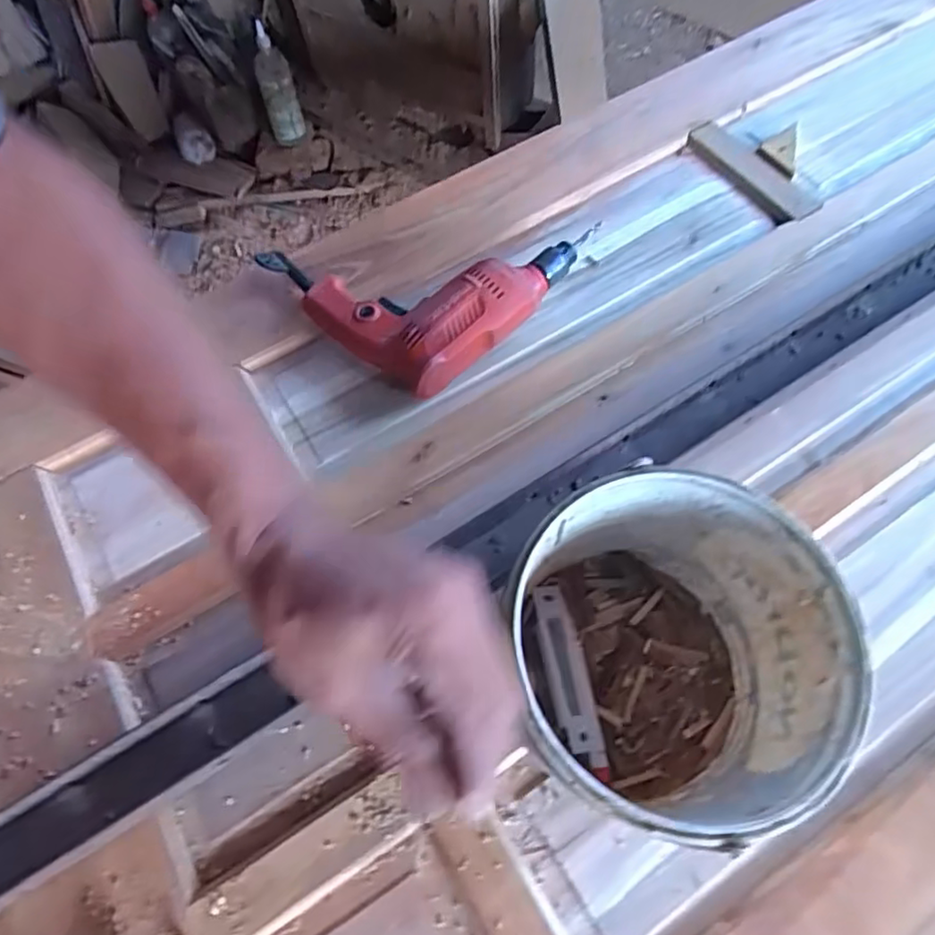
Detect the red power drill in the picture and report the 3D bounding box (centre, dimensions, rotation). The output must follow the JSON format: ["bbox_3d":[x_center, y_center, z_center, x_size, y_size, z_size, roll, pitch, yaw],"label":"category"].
[{"bbox_3d":[-0.055,-0.207,0.644,0.261,0.062,0.219,38,72,19],"label":"red power drill"}]

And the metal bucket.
[{"bbox_3d":[0.114,0.123,0.404,0.172,0.193,0.176,-1,64,2],"label":"metal bucket"}]

